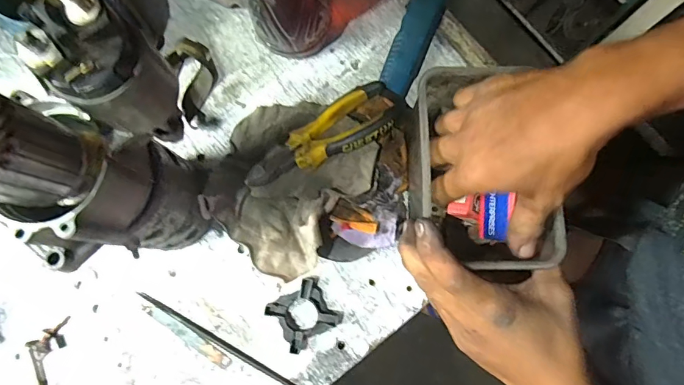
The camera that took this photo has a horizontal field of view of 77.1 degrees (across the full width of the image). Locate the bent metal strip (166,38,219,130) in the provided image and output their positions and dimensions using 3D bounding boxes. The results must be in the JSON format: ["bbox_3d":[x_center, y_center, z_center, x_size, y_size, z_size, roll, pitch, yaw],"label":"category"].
[{"bbox_3d":[-0.155,-0.112,0.441,0.048,0.028,0.086,-1,91,-1],"label":"bent metal strip"}]

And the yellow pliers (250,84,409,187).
[{"bbox_3d":[-0.013,-0.052,0.404,0.165,0.026,0.057,-28,54,-3],"label":"yellow pliers"}]

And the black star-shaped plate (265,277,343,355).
[{"bbox_3d":[-0.036,0.115,0.404,0.053,0.015,0.051,-36,82,-6],"label":"black star-shaped plate"}]

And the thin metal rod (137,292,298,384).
[{"bbox_3d":[-0.117,0.140,0.404,0.173,0.004,0.007,29,81,5],"label":"thin metal rod"}]

